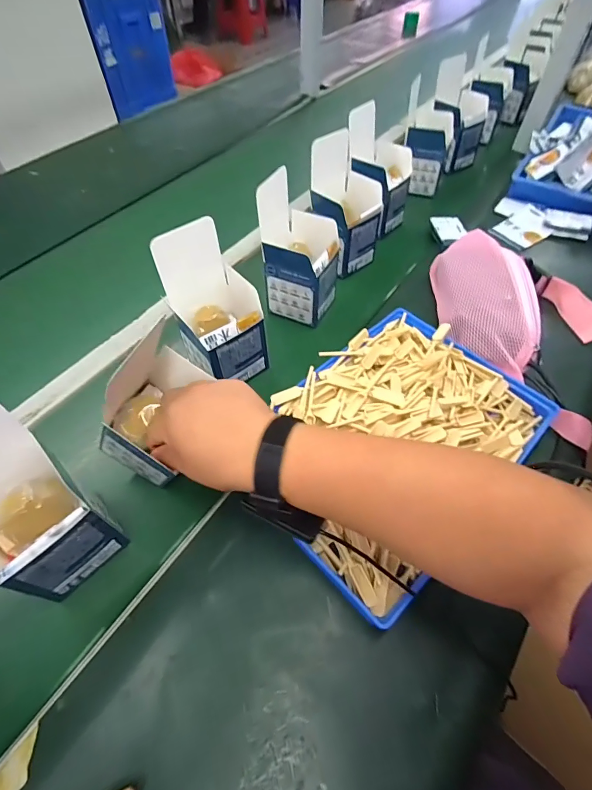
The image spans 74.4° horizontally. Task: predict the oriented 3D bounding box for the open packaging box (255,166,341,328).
[{"bbox_3d":[0.007,-0.197,0.538,0.092,0.167,0.088,21,58,15],"label":"open packaging box"}]

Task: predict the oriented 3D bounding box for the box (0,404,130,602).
[{"bbox_3d":[-0.233,0.101,0.330,0.085,0.180,0.099,37,63,23],"label":"box"}]

